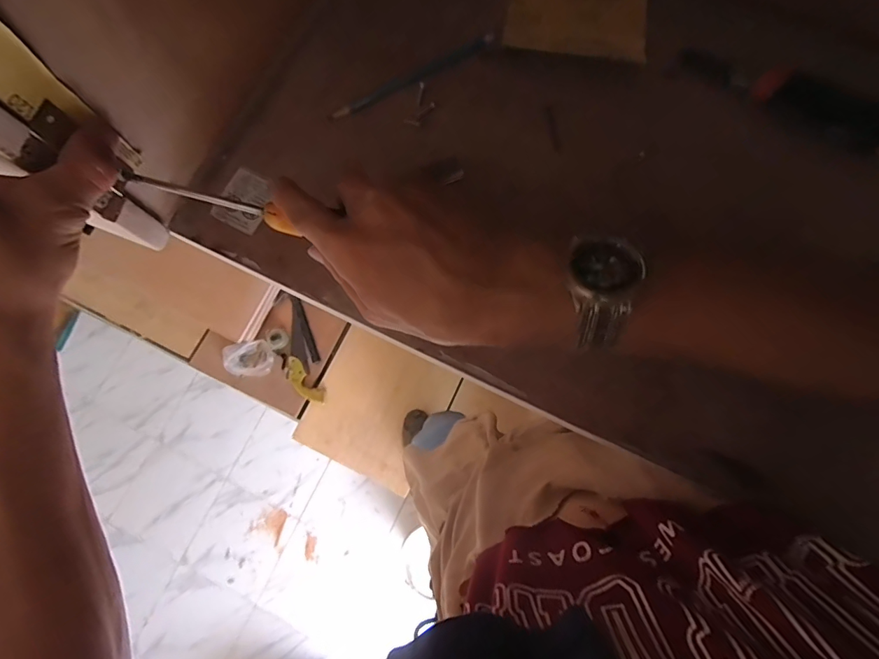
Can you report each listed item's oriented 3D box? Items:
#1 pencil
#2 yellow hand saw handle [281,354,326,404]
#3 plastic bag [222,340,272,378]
[{"bbox_3d":[-0.020,-0.207,0.367,0.148,0.006,0.011,-28,78,-6],"label":"pencil"},{"bbox_3d":[-0.402,0.148,1.311,0.182,0.020,0.062,43,81,9],"label":"yellow hand saw handle"},{"bbox_3d":[-0.557,0.088,1.305,0.141,0.031,0.102,-9,77,-1],"label":"plastic bag"}]

